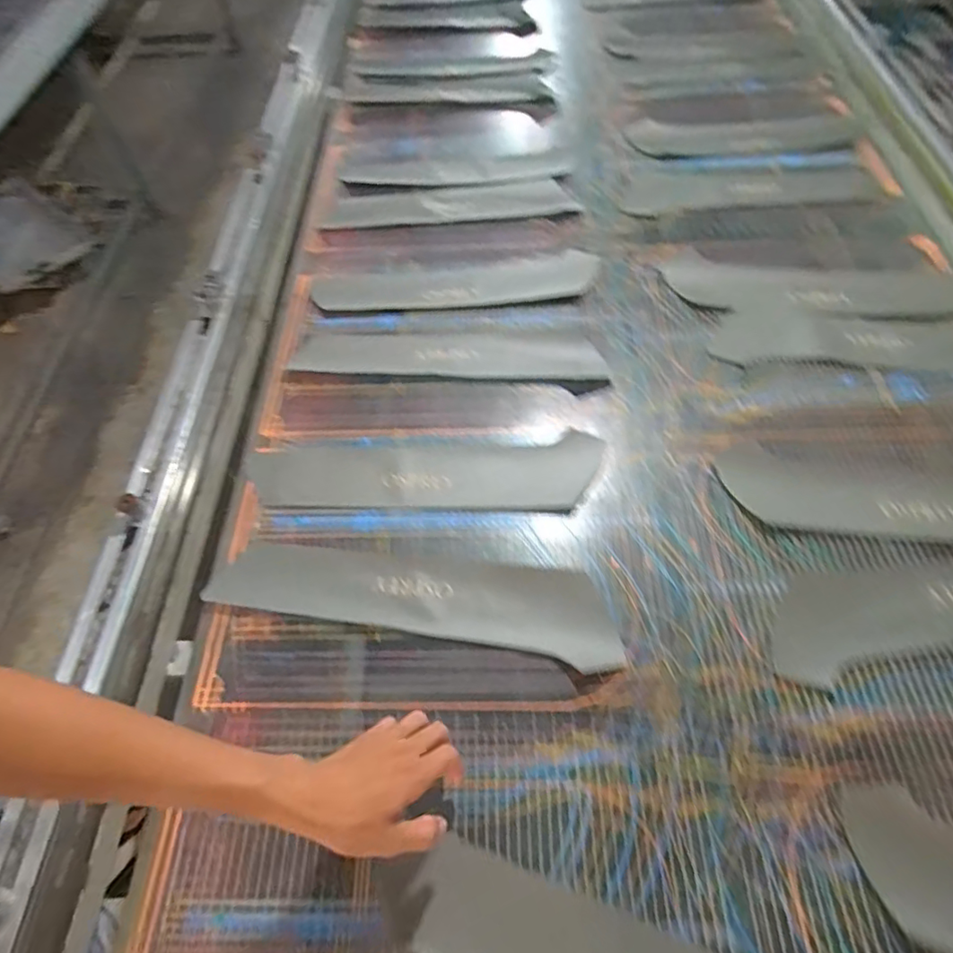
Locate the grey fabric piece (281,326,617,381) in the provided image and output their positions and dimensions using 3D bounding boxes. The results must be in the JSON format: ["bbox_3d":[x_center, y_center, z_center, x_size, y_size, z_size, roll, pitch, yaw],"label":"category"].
[{"bbox_3d":[-0.045,-0.187,0.808,0.442,0.011,0.102,2,57,2],"label":"grey fabric piece"}]

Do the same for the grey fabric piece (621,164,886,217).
[{"bbox_3d":[0.505,-0.545,1.022,0.458,0.008,0.138,-3,57,-1],"label":"grey fabric piece"}]

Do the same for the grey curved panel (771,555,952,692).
[{"bbox_3d":[0.534,0.136,0.601,0.443,0.015,0.110,-10,58,-6],"label":"grey curved panel"}]

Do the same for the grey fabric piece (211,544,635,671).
[{"bbox_3d":[-0.071,0.135,0.617,0.445,0.008,0.104,6,58,4],"label":"grey fabric piece"}]

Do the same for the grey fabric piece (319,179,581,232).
[{"bbox_3d":[-0.044,-0.482,0.980,0.438,0.028,0.096,-7,58,-4],"label":"grey fabric piece"}]

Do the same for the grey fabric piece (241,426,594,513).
[{"bbox_3d":[-0.068,-0.004,0.698,0.443,0.008,0.109,-2,57,-1],"label":"grey fabric piece"}]

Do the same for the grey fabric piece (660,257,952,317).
[{"bbox_3d":[0.554,-0.297,0.868,0.489,0.007,0.123,4,57,3],"label":"grey fabric piece"}]

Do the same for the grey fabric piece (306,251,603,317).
[{"bbox_3d":[-0.030,-0.307,0.873,0.451,0.009,0.110,-7,58,-4],"label":"grey fabric piece"}]

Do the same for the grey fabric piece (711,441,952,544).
[{"bbox_3d":[0.523,0.026,0.656,0.434,0.011,0.115,6,58,4],"label":"grey fabric piece"}]

